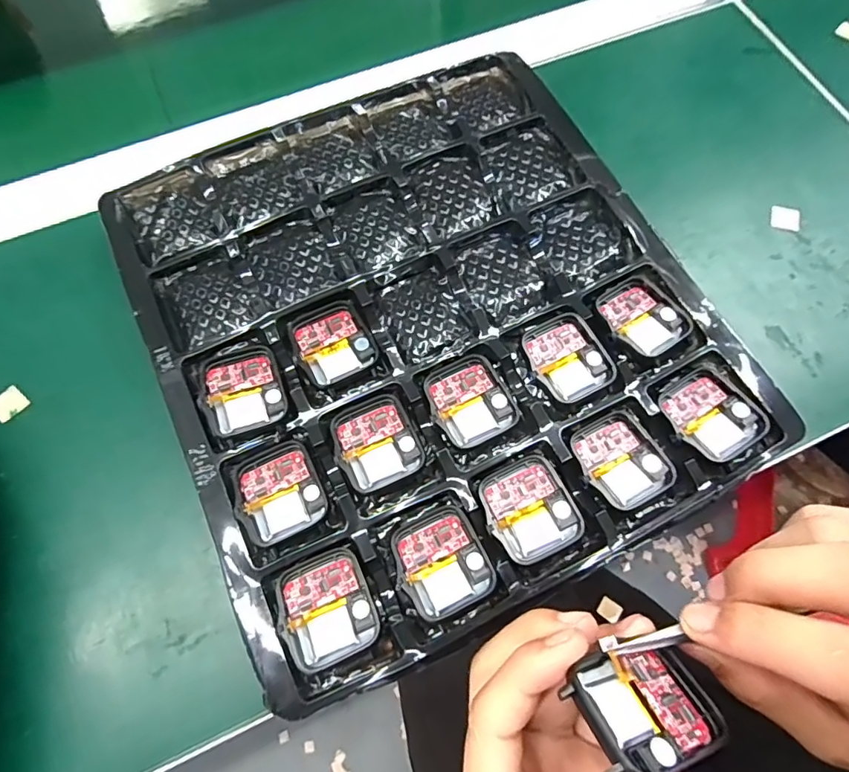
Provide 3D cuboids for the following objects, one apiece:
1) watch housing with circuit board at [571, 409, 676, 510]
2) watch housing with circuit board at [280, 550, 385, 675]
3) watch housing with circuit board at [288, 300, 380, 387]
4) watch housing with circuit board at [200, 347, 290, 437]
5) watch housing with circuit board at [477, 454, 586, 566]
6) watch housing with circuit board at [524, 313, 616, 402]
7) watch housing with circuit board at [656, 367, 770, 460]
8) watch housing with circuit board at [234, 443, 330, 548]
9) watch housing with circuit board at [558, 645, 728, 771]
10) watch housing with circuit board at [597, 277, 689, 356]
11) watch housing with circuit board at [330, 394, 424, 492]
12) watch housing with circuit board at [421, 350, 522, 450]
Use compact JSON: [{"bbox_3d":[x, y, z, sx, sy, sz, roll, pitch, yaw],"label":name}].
[{"bbox_3d":[0.091,0.035,0.232,0.038,0.010,0.042,-25,75,-8],"label":"watch housing with circuit board"},{"bbox_3d":[-0.041,0.093,0.208,0.037,0.006,0.041,-24,71,-8],"label":"watch housing with circuit board"},{"bbox_3d":[-0.046,-0.023,0.252,0.037,0.005,0.042,-23,71,-8],"label":"watch housing with circuit board"},{"bbox_3d":[-0.087,0.002,0.241,0.036,0.005,0.040,-20,71,-7],"label":"watch housing with circuit board"},{"bbox_3d":[0.047,0.055,0.222,0.036,0.007,0.042,-23,71,-8],"label":"watch housing with circuit board"},{"bbox_3d":[0.071,-0.014,0.248,0.036,0.005,0.042,-23,71,-8],"label":"watch housing with circuit board"},{"bbox_3d":[0.138,0.013,0.240,0.037,0.006,0.042,-31,66,-2],"label":"watch housing with circuit board"},{"bbox_3d":[-0.067,0.048,0.228,0.038,0.007,0.041,-24,71,-8],"label":"watch housing with circuit board"},{"bbox_3d":[0.070,0.103,0.158,0.045,0.008,0.034,2,34,-21],"label":"watch housing with circuit board"},{"bbox_3d":[0.111,-0.036,0.255,0.035,0.006,0.042,-34,69,-14],"label":"watch housing with circuit board"},{"bbox_3d":[-0.023,0.026,0.236,0.037,0.005,0.042,-24,72,-9],"label":"watch housing with circuit board"},{"bbox_3d":[0.022,0.007,0.243,0.038,0.005,0.042,-25,72,-9],"label":"watch housing with circuit board"}]

